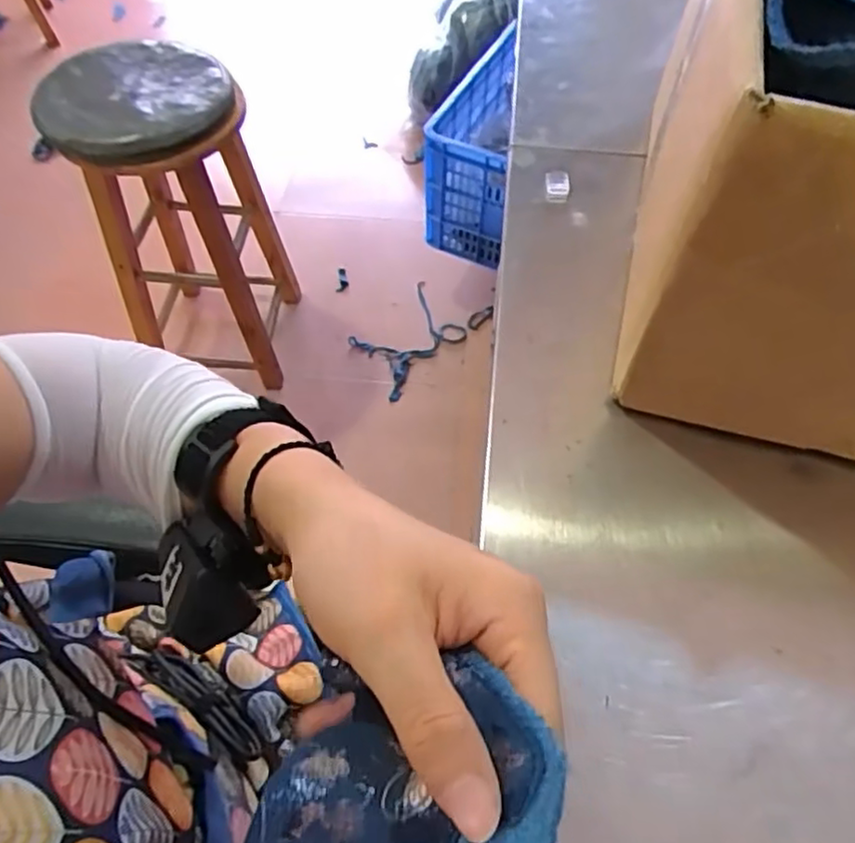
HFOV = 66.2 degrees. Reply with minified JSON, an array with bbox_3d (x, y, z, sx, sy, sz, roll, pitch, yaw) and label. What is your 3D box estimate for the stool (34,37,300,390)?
[{"bbox_3d":[-0.427,-0.344,1.185,0.291,0.535,0.261,-6,58,-5],"label":"stool"}]

